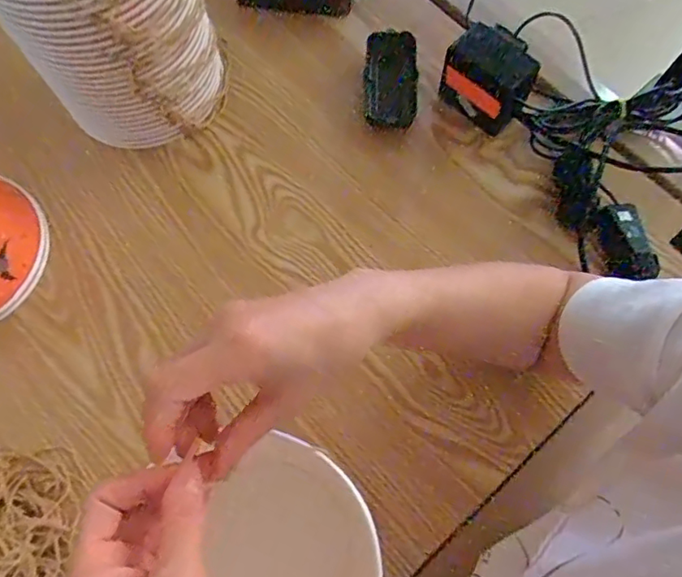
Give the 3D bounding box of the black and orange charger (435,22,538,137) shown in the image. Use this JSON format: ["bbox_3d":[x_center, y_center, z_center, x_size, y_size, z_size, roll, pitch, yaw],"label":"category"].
[{"bbox_3d":[0.142,-0.202,0.525,0.080,0.071,0.052,37,75,12],"label":"black and orange charger"}]

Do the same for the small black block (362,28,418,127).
[{"bbox_3d":[0.051,-0.218,0.562,0.054,0.034,0.097,3,71,1],"label":"small black block"}]

